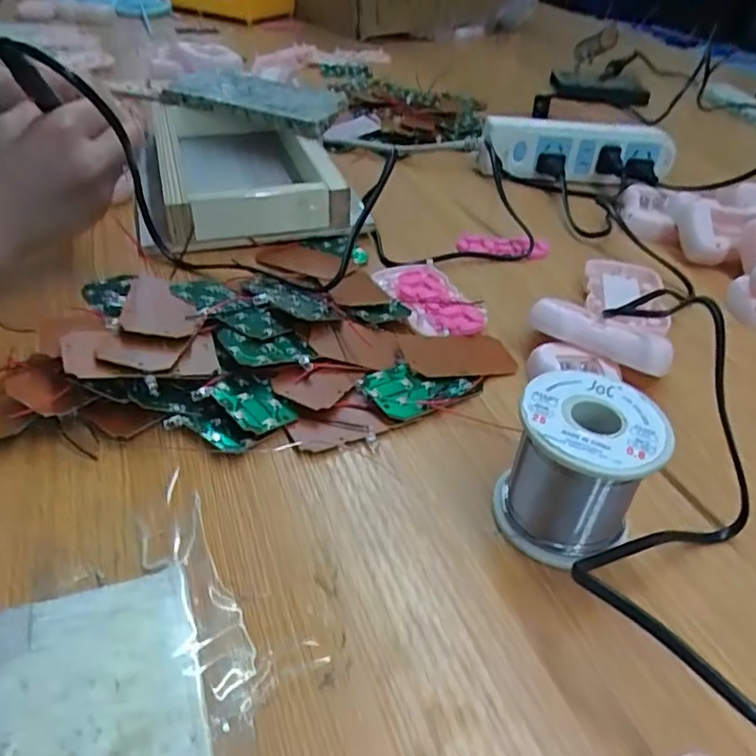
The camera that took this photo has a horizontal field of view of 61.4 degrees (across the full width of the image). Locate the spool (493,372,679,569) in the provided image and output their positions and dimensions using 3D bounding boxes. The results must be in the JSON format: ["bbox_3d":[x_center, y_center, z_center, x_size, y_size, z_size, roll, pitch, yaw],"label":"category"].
[{"bbox_3d":[0.088,0.041,0.283,0.059,0.065,0.058,3,38,-2],"label":"spool"}]

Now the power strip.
[{"bbox_3d":[0.198,-0.227,0.632,0.186,0.051,0.032,3,38,-2],"label":"power strip"}]

